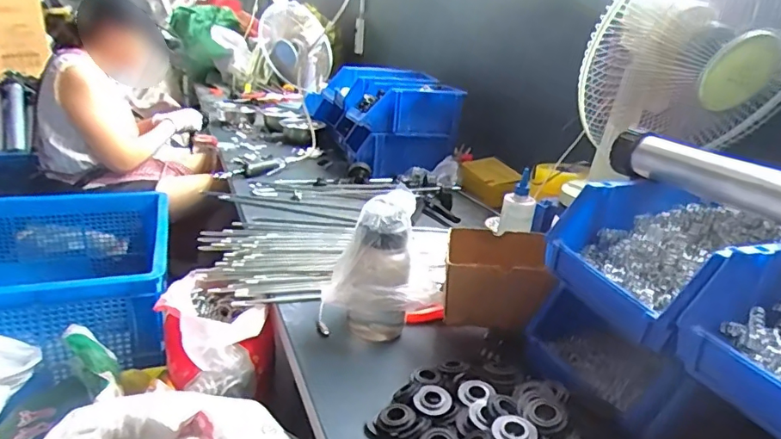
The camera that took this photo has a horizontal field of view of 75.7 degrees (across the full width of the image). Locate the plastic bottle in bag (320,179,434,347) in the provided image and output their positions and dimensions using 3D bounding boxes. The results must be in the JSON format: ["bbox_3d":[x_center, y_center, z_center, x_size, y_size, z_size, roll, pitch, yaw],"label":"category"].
[{"bbox_3d":[-0.021,0.082,0.767,0.132,0.216,0.111,-3,23,-22],"label":"plastic bottle in bag"}]

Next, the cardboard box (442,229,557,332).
[{"bbox_3d":[0.159,0.106,0.811,0.150,0.129,0.143,7,21,3],"label":"cardboard box"}]

